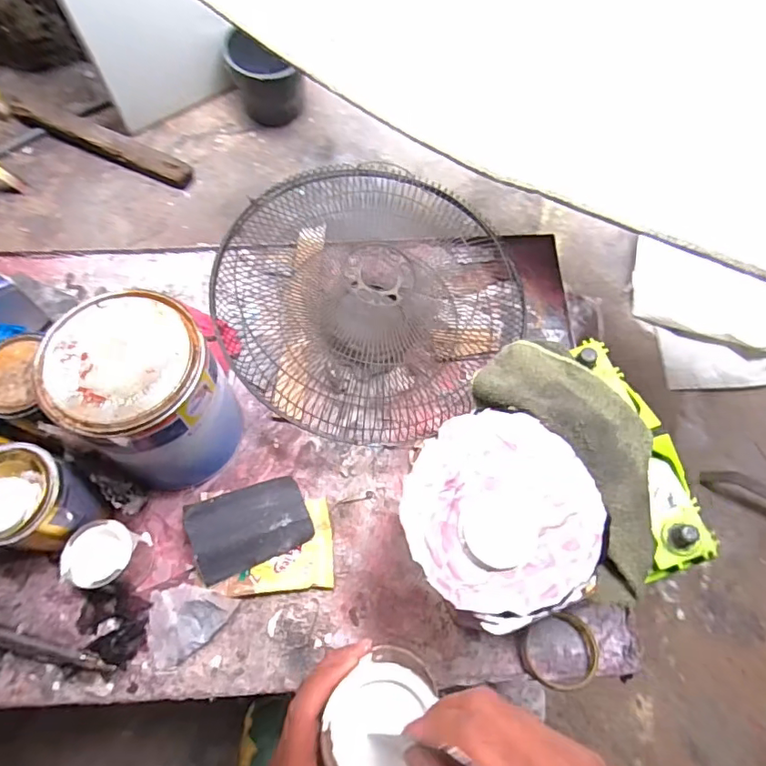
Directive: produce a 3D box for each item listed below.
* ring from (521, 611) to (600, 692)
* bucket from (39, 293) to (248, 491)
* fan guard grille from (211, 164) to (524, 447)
[{"bbox_3d":[0.203,0.306,0.599,0.087,0.027,0.080,0,70,0],"label":"ring"},{"bbox_3d":[-0.260,0.015,0.614,0.146,0.215,0.158,0,70,0],"label":"bucket"},{"bbox_3d":[-0.011,-0.116,0.741,0.406,0.113,0.375,0,68,-1],"label":"fan guard grille"}]

